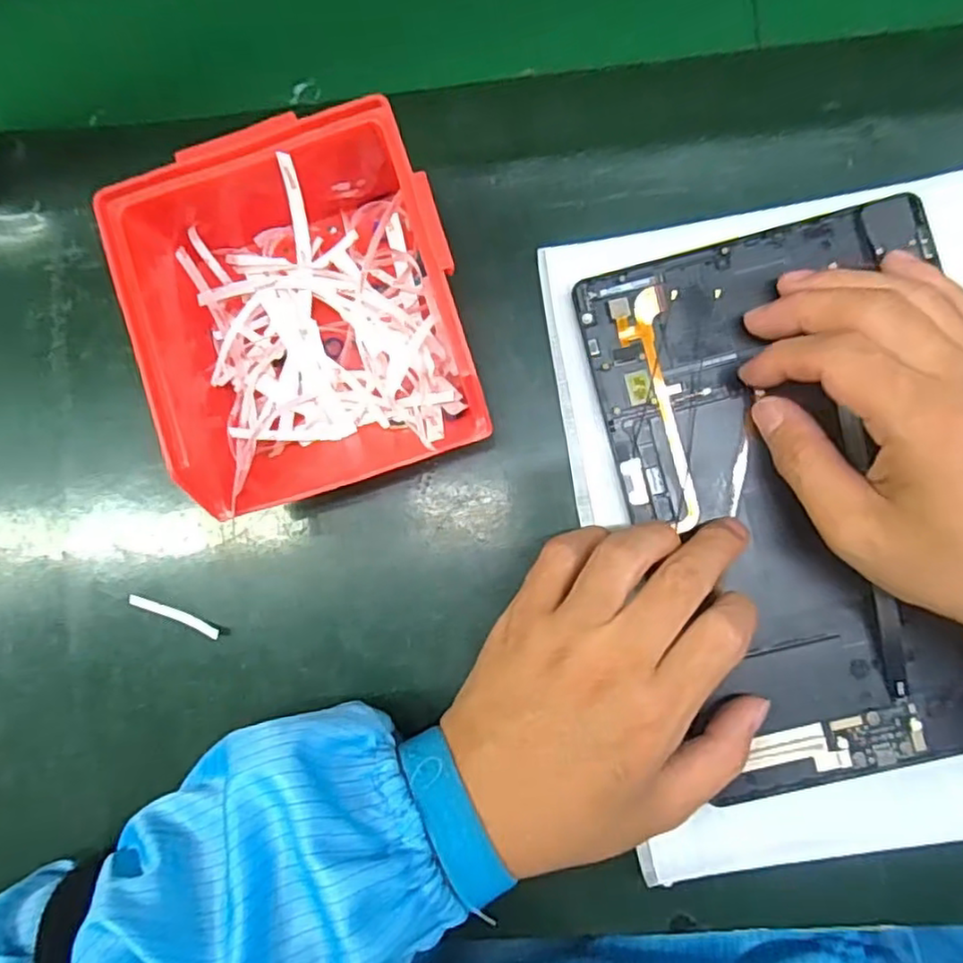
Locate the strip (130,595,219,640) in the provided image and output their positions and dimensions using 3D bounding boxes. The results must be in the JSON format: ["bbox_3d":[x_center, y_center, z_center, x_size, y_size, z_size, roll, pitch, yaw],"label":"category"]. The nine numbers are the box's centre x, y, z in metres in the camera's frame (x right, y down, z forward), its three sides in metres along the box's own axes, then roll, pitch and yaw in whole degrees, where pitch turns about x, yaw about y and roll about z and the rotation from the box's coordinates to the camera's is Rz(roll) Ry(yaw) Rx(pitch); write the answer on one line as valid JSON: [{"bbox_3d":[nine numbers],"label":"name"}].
[{"bbox_3d":[-0.142,0.063,0.303,0.046,0.006,0.005,21,90,6],"label":"strip"}]

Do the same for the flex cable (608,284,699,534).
[{"bbox_3d":[0.081,-0.034,0.290,0.024,0.004,0.103,-14,88,4],"label":"flex cable"}]

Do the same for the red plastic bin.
[{"bbox_3d":[-0.074,-0.070,0.274,0.129,0.065,0.141,-15,86,4],"label":"red plastic bin"}]

